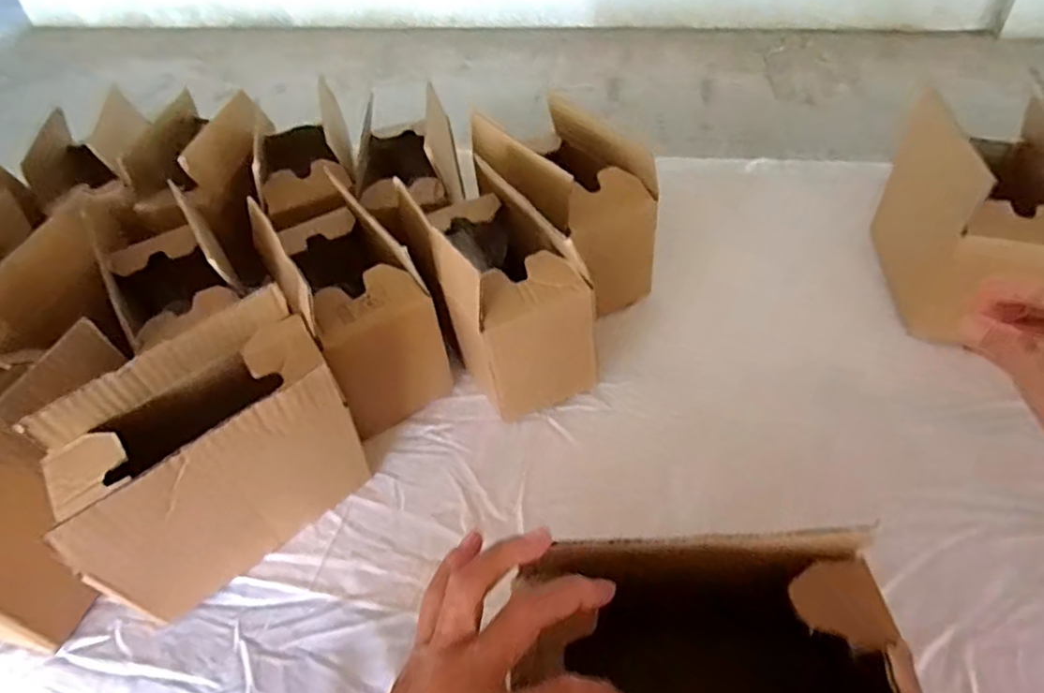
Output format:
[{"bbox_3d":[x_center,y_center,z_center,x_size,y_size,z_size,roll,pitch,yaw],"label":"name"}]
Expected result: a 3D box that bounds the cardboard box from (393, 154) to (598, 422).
[{"bbox_3d":[-0.020,-0.045,0.569,0.098,0.138,0.180,-22,47,-16],"label":"cardboard box"}]

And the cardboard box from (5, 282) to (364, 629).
[{"bbox_3d":[-0.214,0.083,0.447,0.183,0.182,0.101,-34,51,-26],"label":"cardboard box"}]

